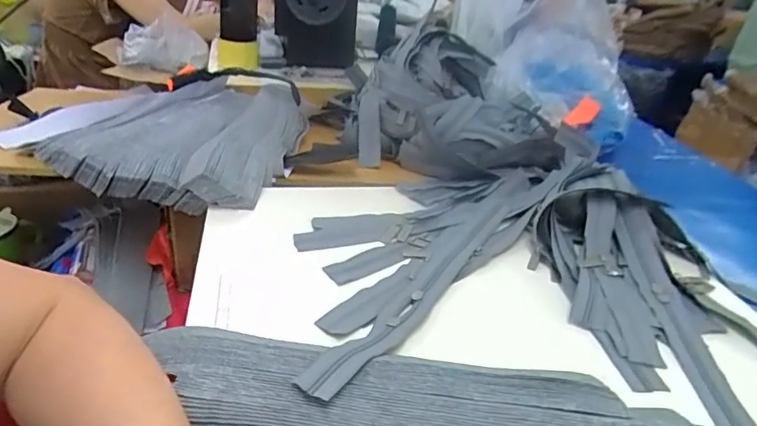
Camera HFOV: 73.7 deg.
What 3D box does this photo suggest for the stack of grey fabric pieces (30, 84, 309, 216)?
[{"bbox_3d":[-0.258,-0.122,0.716,0.280,0.050,0.364,8,30,3],"label":"stack of grey fabric pieces"}]

